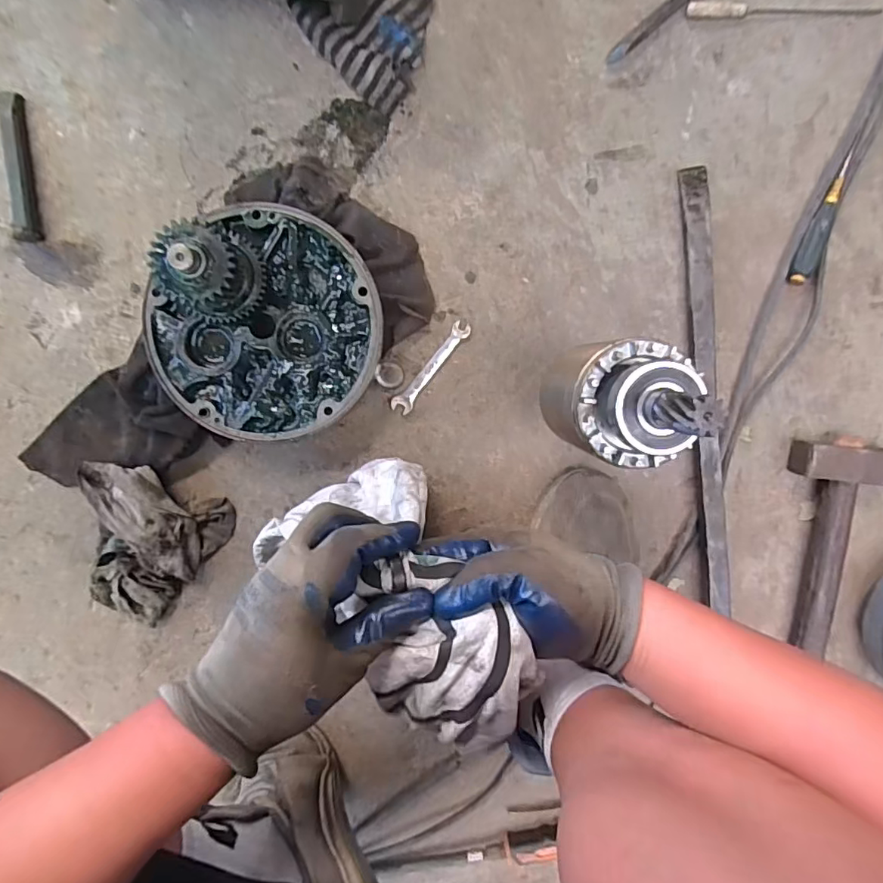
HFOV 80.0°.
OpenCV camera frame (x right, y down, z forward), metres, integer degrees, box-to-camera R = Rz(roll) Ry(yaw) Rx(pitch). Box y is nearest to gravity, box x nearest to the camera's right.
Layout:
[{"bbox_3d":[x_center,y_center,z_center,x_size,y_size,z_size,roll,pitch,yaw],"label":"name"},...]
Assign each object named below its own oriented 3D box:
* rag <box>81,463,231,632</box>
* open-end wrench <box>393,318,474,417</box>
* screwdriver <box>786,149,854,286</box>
[{"bbox_3d":[-0.317,0.110,0.545,0.144,0.049,0.160,28,95,-6],"label":"rag"},{"bbox_3d":[-0.011,-0.077,0.552,0.020,0.004,0.113,38,94,-7],"label":"open-end wrench"},{"bbox_3d":[0.392,-0.230,0.542,0.025,0.015,0.137,19,96,-5],"label":"screwdriver"}]

